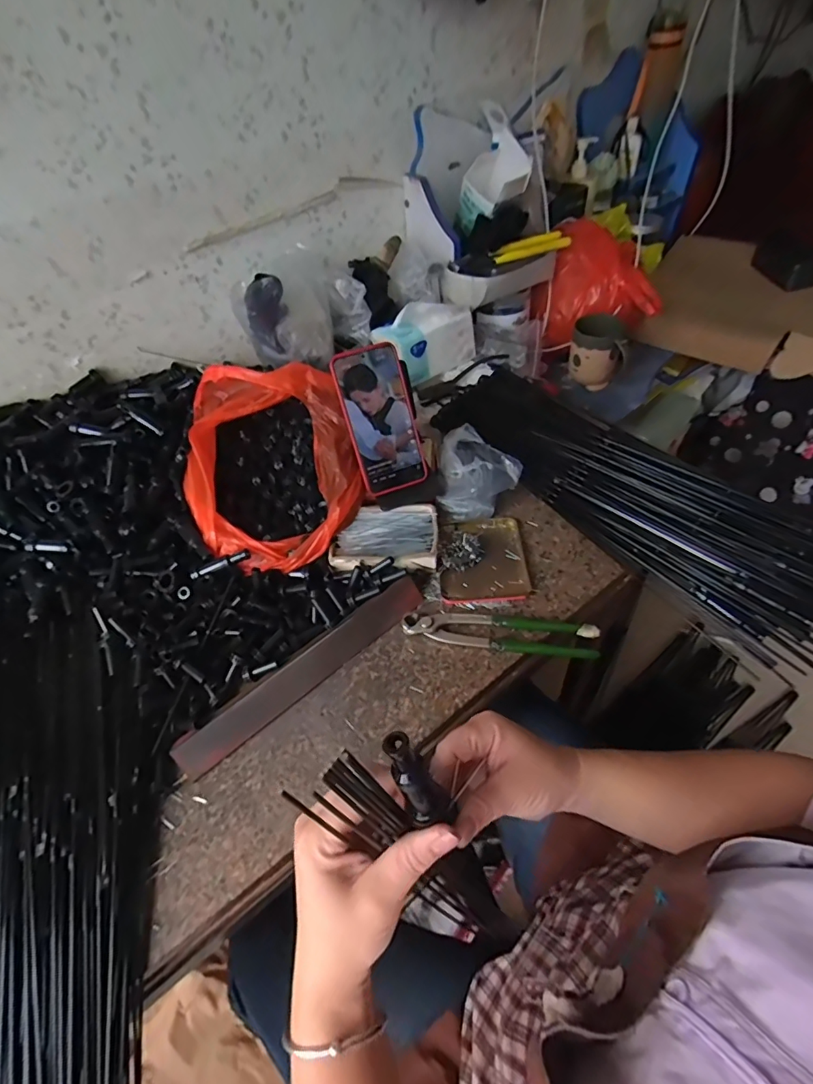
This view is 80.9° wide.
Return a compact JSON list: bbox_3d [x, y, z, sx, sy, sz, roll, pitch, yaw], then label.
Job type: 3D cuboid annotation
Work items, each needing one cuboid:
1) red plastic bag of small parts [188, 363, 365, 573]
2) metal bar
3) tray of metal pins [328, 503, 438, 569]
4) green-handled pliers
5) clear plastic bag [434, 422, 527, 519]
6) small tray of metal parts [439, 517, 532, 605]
[{"bbox_3d":[-0.167,-0.102,0.570,0.199,0.120,0.250,-16,54,-13],"label":"red plastic bag of small parts"},{"bbox_3d":[-0.101,0.125,0.491,0.282,0.020,0.037,-33,61,-25],"label":"metal bar"},{"bbox_3d":[-0.026,-0.008,0.574,0.122,0.020,0.090,3,53,0],"label":"tray of metal pins"},{"bbox_3d":[0.097,0.091,0.498,0.196,0.023,0.043,10,53,5],"label":"green-handled pliers"},{"bbox_3d":[0.080,-0.088,0.618,0.110,0.050,0.106,30,60,27],"label":"clear plastic bag"},{"bbox_3d":[0.091,0.018,0.570,0.099,0.019,0.119,0,53,-3],"label":"small tray of metal parts"}]

